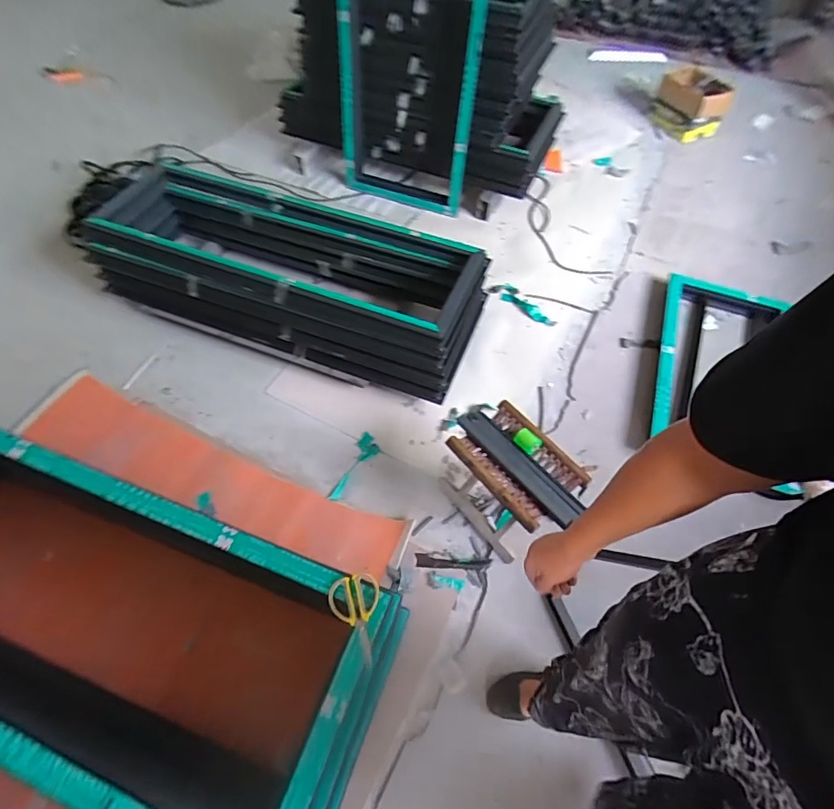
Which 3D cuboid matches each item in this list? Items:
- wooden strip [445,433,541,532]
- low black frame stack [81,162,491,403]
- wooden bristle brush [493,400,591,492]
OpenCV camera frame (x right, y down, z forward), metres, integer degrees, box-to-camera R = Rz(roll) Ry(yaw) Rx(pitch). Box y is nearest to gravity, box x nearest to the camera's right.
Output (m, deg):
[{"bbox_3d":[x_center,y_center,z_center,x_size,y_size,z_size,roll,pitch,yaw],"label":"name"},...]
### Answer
[{"bbox_3d":[0.204,0.198,1.209,0.075,0.042,0.321,-29,62,-20],"label":"wooden strip"},{"bbox_3d":[-0.553,-0.518,1.742,1.531,0.298,0.505,19,57,10],"label":"low black frame stack"},{"bbox_3d":[0.332,0.109,1.258,0.071,0.042,0.312,-32,63,-22],"label":"wooden bristle brush"}]

